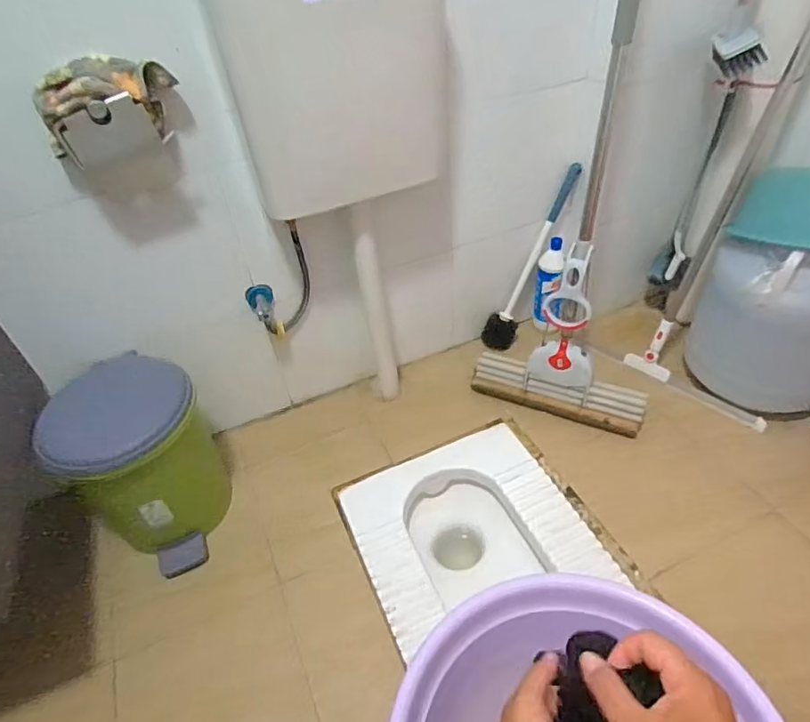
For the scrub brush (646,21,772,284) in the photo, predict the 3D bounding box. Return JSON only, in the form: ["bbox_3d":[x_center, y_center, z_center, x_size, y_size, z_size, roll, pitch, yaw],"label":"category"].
[{"bbox_3d":[0.616,-0.368,1.133,0.090,0.596,0.111,20,49,25],"label":"scrub brush"}]

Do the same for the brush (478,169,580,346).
[{"bbox_3d":[0.307,-0.237,1.290,0.067,0.475,0.071,-2,35,-38],"label":"brush"}]

